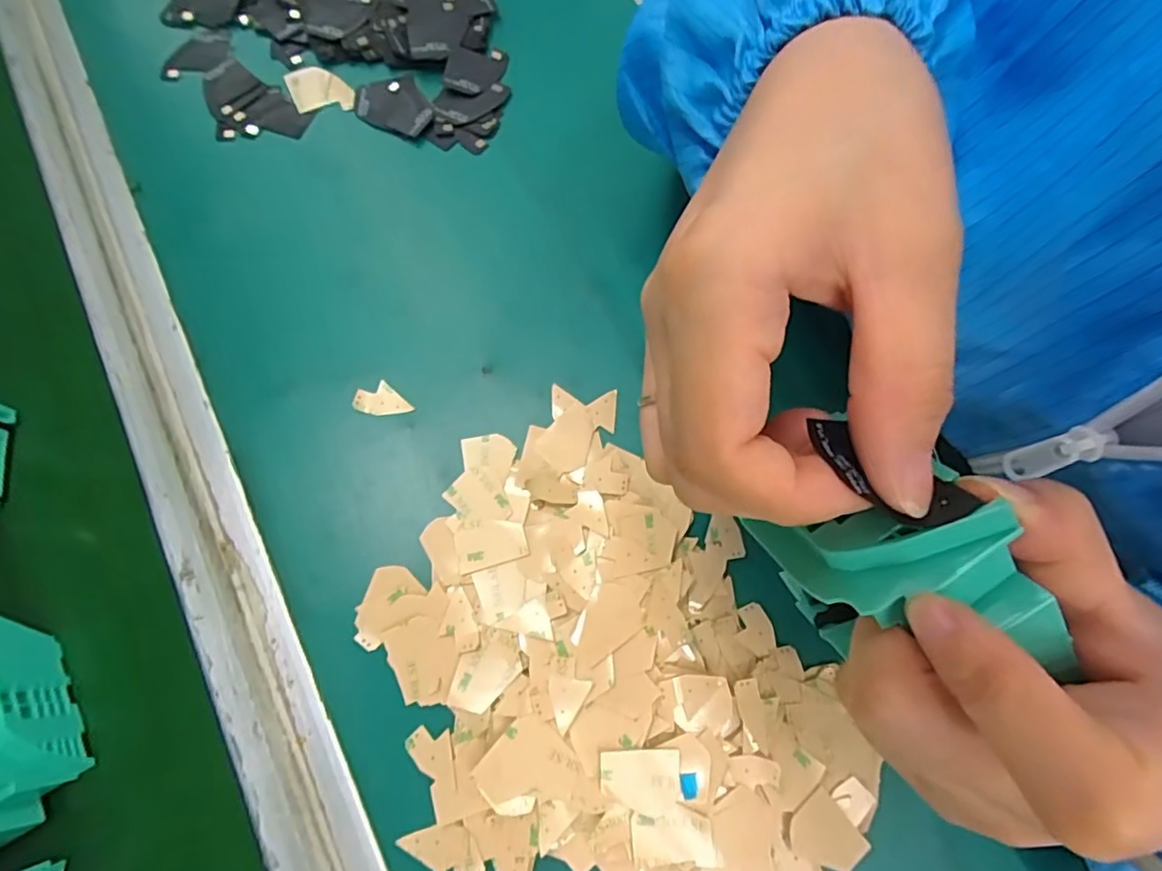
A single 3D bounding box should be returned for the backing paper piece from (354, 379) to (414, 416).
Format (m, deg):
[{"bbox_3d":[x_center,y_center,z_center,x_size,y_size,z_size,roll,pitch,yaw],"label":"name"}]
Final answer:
[{"bbox_3d":[-0.090,-0.017,0.276,0.027,0.004,0.016,12,73,3],"label":"backing paper piece"}]

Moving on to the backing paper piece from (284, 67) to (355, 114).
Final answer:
[{"bbox_3d":[-0.144,-0.191,0.333,0.031,0.004,0.036,-26,75,-9],"label":"backing paper piece"}]

